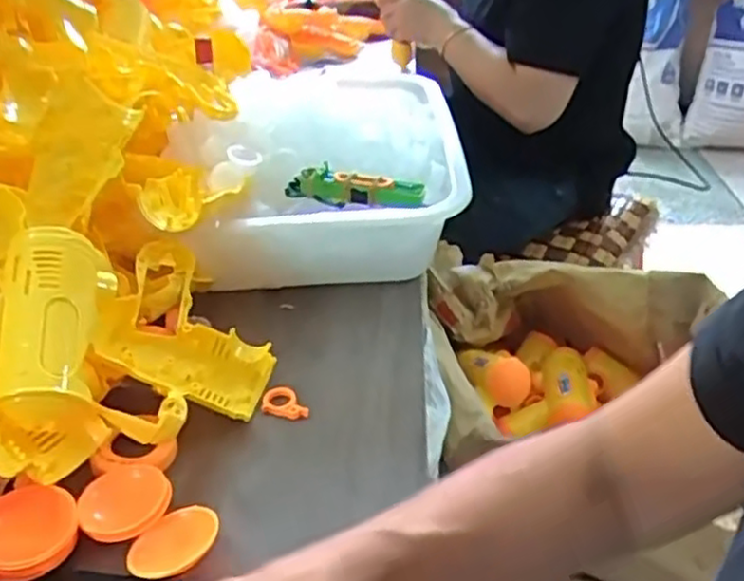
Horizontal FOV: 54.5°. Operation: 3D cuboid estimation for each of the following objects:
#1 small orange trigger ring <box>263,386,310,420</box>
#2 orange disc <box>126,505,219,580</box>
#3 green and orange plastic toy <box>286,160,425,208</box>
[{"bbox_3d":[-0.064,0.085,0.551,0.037,0.004,0.025,7,52,13],"label":"small orange trigger ring"},{"bbox_3d":[-0.118,0.152,0.437,0.044,0.008,0.054,21,44,30],"label":"orange disc"},{"bbox_3d":[-0.016,-0.093,0.657,0.124,0.025,0.039,2,34,8],"label":"green and orange plastic toy"}]

